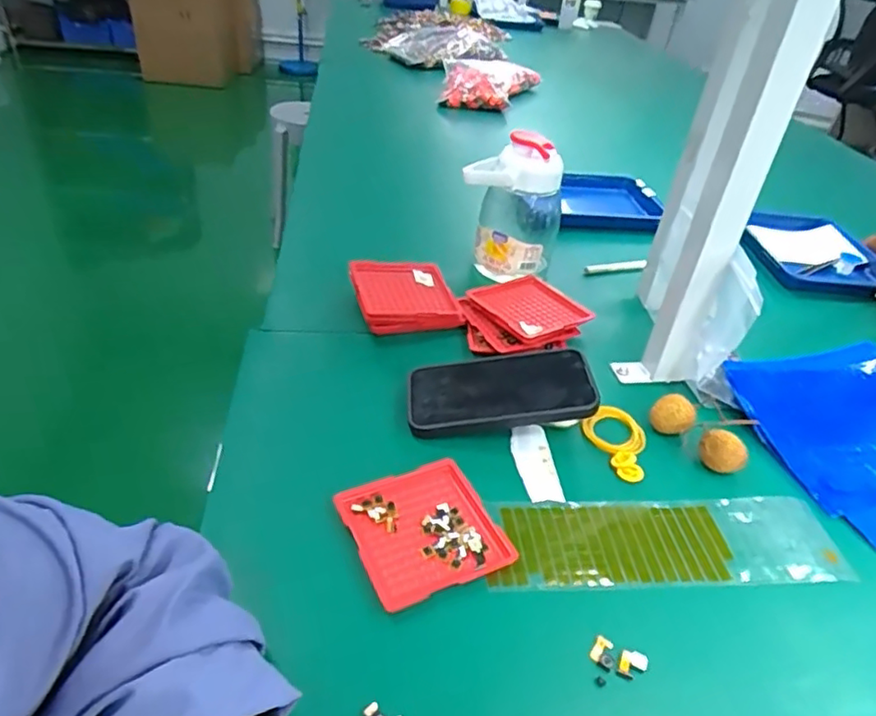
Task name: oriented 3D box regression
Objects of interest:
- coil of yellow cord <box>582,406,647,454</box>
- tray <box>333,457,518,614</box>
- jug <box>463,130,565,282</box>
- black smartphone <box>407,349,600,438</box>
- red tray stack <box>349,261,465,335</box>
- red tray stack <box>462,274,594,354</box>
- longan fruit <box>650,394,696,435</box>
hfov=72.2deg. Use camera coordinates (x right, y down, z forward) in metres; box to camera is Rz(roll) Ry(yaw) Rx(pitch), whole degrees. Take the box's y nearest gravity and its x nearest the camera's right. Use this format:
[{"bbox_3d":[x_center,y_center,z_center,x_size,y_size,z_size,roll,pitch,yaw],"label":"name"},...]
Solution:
[{"bbox_3d":[0.159,0.064,0.529,0.050,0.015,0.048,5,37,-3],"label":"coil of yellow cord"},{"bbox_3d":[-0.009,0.120,0.427,0.101,0.006,0.098,-14,42,-25],"label":"tray"},{"bbox_3d":[0.082,-0.165,0.694,0.111,0.166,0.074,15,38,11],"label":"jug"},{"bbox_3d":[0.053,0.027,0.521,0.155,0.014,0.081,-5,44,3],"label":"black smartphone"},{"bbox_3d":[-0.036,-0.065,0.636,0.104,0.035,0.100,-4,39,-15],"label":"red tray stack"},{"bbox_3d":[0.086,-0.044,0.628,0.120,0.028,0.103,-9,40,-20],"label":"red tray stack"},{"bbox_3d":[0.207,0.054,0.533,0.034,0.038,0.028,26,41,23],"label":"longan fruit"}]

